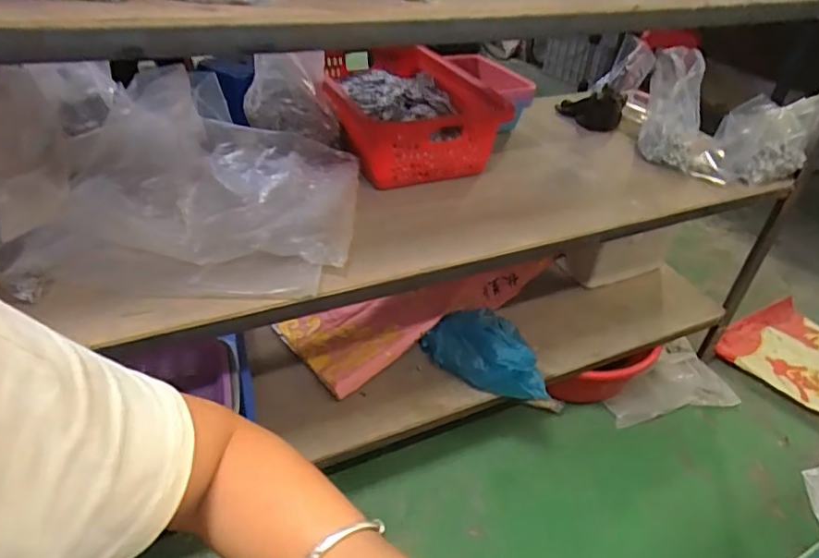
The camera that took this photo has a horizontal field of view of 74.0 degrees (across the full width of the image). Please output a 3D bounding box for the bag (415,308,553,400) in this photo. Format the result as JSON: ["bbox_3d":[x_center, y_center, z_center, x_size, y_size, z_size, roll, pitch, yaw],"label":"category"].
[{"bbox_3d":[0.168,0.154,1.167,0.284,0.109,0.132,28,44,28],"label":"bag"}]

